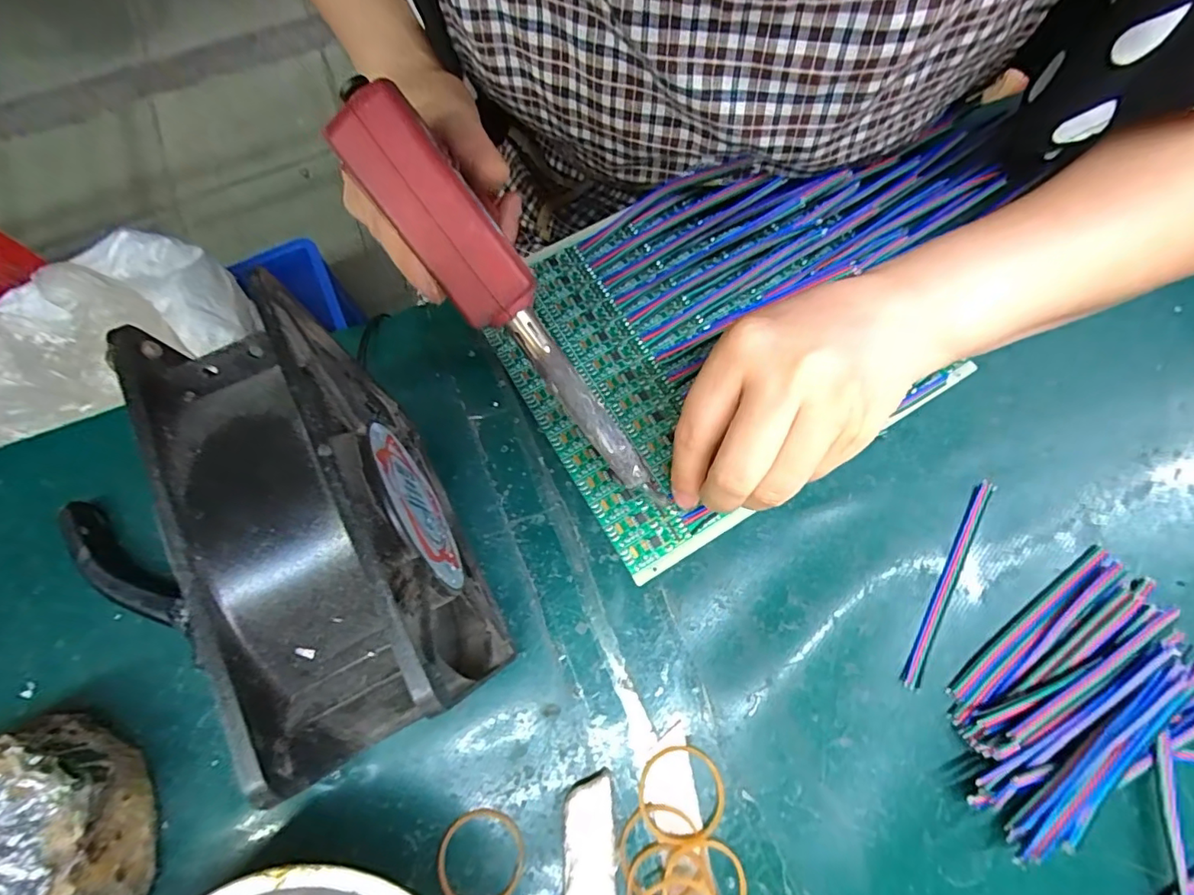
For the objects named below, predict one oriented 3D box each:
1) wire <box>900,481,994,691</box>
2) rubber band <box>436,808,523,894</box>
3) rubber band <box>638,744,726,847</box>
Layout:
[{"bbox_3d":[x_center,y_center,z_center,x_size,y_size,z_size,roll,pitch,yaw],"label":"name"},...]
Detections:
[{"bbox_3d":[0.153,0.057,0.231,0.009,0.004,0.098,29,75,8],"label":"wire"},{"bbox_3d":[-0.044,0.154,0.198,0.031,0.004,0.033,0,73,-1],"label":"rubber band"},{"bbox_3d":[0.033,0.133,0.204,0.033,0.004,0.032,0,73,-1],"label":"rubber band"}]

